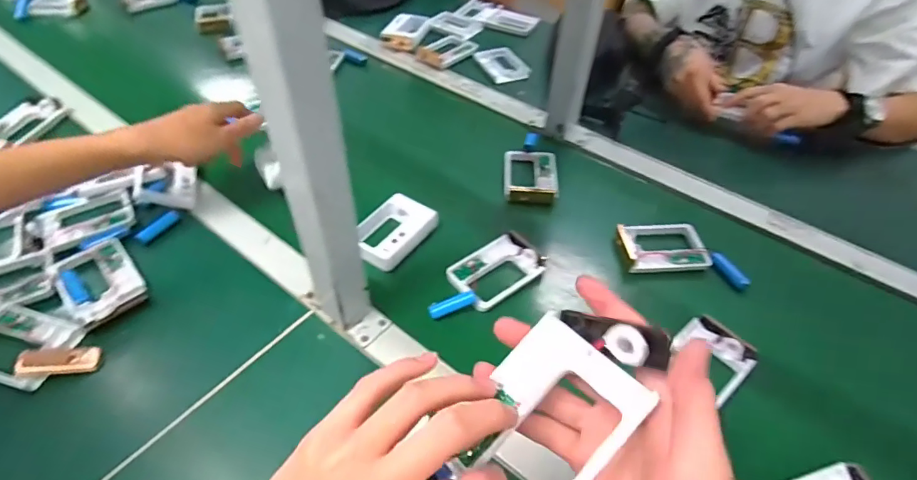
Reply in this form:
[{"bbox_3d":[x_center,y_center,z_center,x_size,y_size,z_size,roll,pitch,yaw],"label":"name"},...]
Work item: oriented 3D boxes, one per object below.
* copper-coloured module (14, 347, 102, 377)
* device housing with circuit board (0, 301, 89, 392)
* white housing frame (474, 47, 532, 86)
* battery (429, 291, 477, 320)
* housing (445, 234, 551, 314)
[{"bbox_3d":[-0.377,0.116,0.472,0.061,0.020,0.020,4,39,-39],"label":"copper-coloured module"},{"bbox_3d":[-0.430,0.099,0.484,0.103,0.015,0.073,16,47,11],"label":"device housing with circuit board"},{"bbox_3d":[0.076,-0.317,0.901,0.077,0.014,0.103,-15,49,-18],"label":"white housing frame"},{"bbox_3d":[-0.005,0.068,0.526,0.052,0.014,0.016,-18,50,-20],"label":"battery"},{"bbox_3d":[0.044,0.032,0.566,0.102,0.021,0.074,-30,55,-28],"label":"housing"}]

